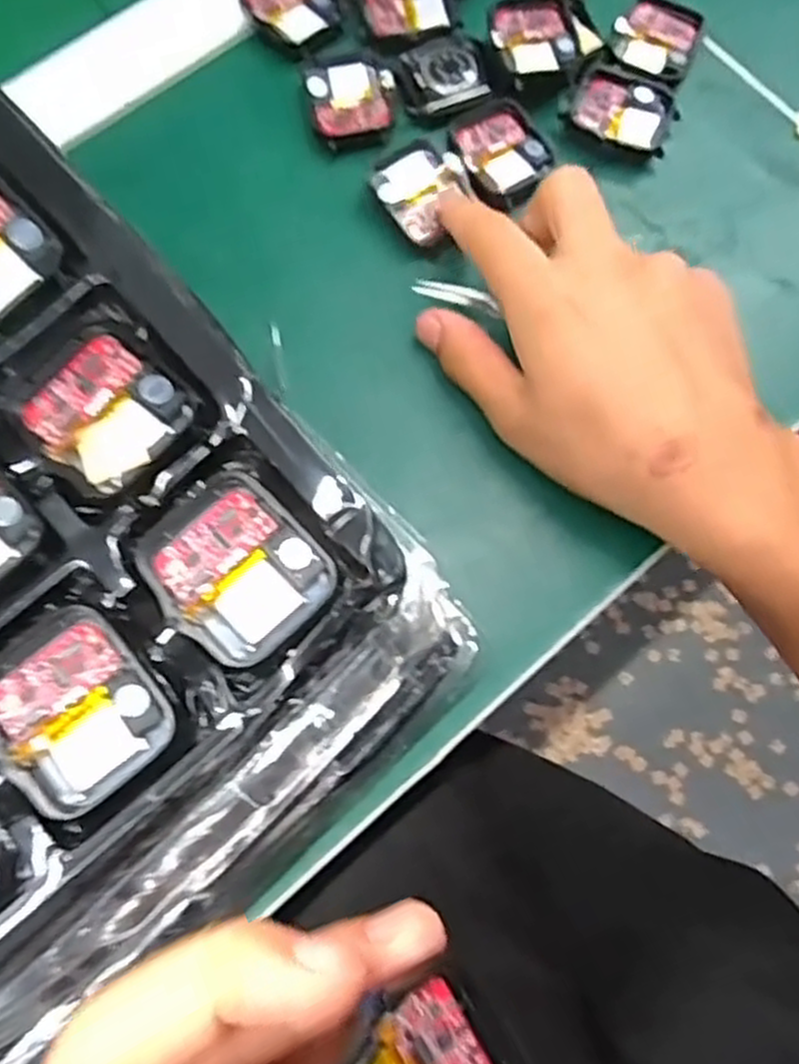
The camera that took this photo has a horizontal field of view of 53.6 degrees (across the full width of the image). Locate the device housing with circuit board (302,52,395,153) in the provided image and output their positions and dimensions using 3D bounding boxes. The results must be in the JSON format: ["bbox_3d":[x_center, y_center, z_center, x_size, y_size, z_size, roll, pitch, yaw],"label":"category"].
[{"bbox_3d":[-0.021,-0.191,0.348,0.036,0.004,0.046,-11,75,-5],"label":"device housing with circuit board"}]

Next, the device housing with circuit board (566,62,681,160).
[{"bbox_3d":[0.099,-0.186,0.352,0.046,0.010,0.039,34,76,7],"label":"device housing with circuit board"}]

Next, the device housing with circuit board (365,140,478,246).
[{"bbox_3d":[0.010,-0.144,0.336,0.037,0.009,0.043,-23,77,-8],"label":"device housing with circuit board"}]

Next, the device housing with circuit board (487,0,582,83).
[{"bbox_3d":[0.059,-0.217,0.350,0.038,0.011,0.041,-9,75,-4],"label":"device housing with circuit board"}]

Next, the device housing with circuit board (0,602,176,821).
[{"bbox_3d":[-0.077,0.042,0.188,0.036,0.007,0.042,-35,79,-11],"label":"device housing with circuit board"}]

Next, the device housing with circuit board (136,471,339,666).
[{"bbox_3d":[-0.040,0.009,0.197,0.036,0.007,0.042,-42,80,-12],"label":"device housing with circuit board"}]

